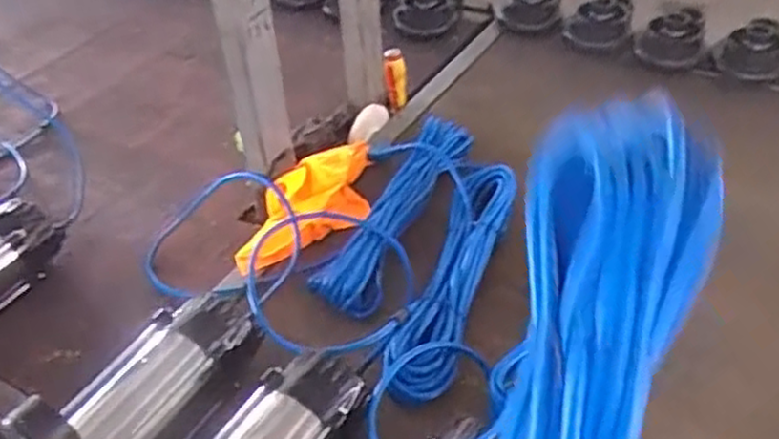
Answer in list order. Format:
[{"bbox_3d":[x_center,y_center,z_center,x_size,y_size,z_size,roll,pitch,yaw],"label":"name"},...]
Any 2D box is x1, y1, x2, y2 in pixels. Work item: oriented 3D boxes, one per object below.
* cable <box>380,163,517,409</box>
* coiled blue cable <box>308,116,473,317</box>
[{"bbox_3d":[0.078,0.057,0.811,0.077,0.047,0.364,11,43,16],"label":"cable"},{"bbox_3d":[0.005,-0.014,0.891,0.076,0.063,0.310,17,45,22],"label":"coiled blue cable"}]

